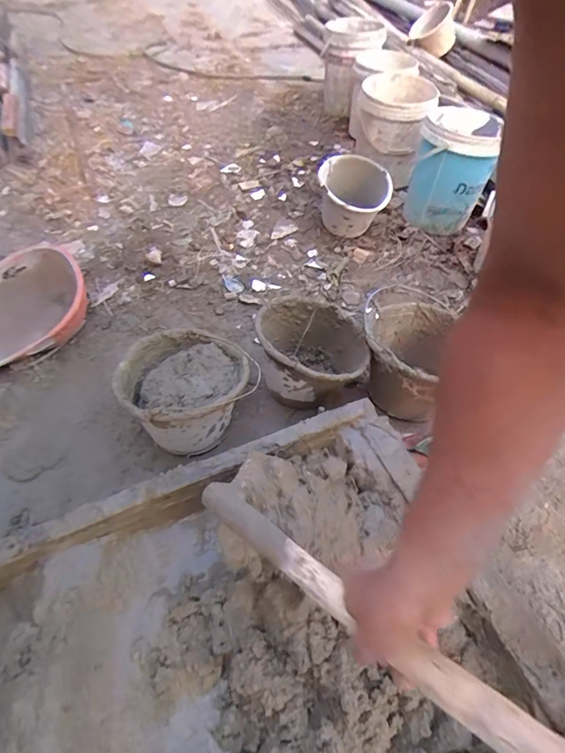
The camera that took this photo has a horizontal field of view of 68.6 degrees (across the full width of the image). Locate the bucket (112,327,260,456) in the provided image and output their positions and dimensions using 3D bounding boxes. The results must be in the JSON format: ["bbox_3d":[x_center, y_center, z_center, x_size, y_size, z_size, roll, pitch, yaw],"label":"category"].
[{"bbox_3d":[-0.228,0.030,1.015,0.286,0.195,0.269,1,52,-1],"label":"bucket"}]

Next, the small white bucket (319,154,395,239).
[{"bbox_3d":[0.277,-0.706,1.636,0.258,0.186,0.303,3,52,0],"label":"small white bucket"}]

